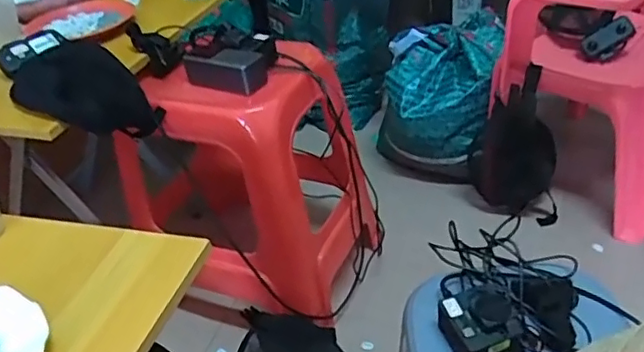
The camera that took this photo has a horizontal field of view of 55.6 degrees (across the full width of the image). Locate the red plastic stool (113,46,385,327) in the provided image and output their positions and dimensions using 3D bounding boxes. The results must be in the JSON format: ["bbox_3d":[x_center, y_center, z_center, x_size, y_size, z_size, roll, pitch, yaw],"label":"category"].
[{"bbox_3d":[-0.100,-0.003,1.079,0.297,0.408,0.313,15,42,28],"label":"red plastic stool"}]

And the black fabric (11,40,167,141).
[{"bbox_3d":[-0.355,-0.114,0.906,0.171,0.114,0.146,12,40,25],"label":"black fabric"}]

